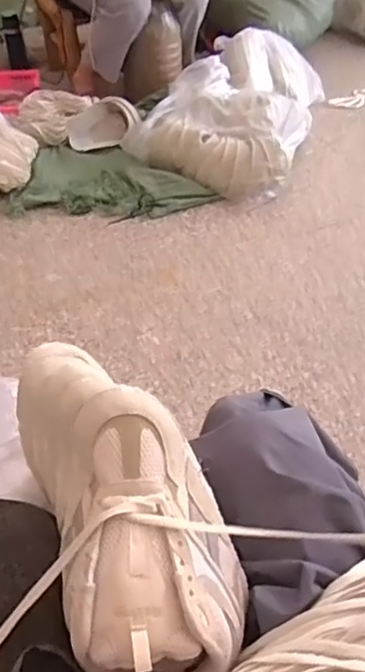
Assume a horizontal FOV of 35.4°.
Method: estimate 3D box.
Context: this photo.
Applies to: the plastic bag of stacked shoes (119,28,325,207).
[{"bbox_3d":[0.170,-0.741,1.827,0.490,0.179,0.791,15,48,12],"label":"plastic bag of stacked shoes"}]

